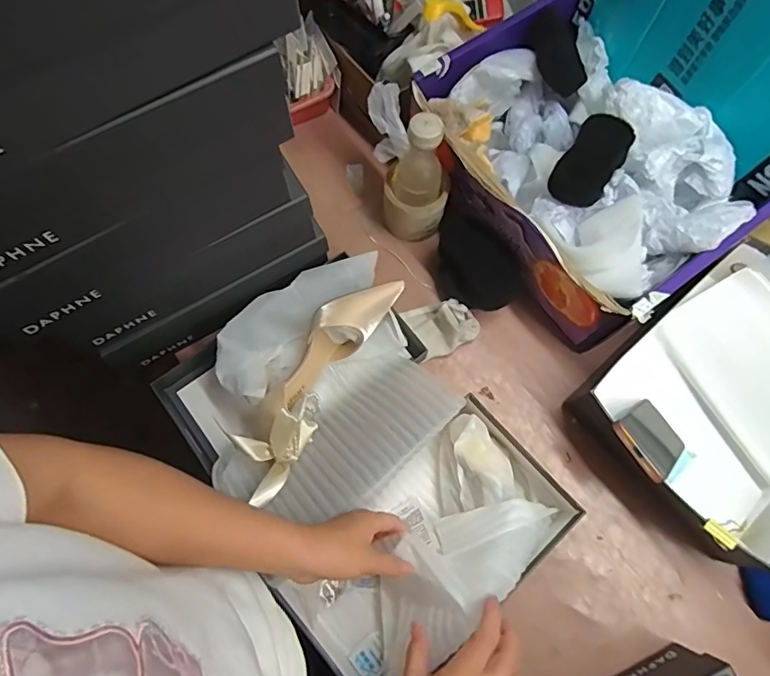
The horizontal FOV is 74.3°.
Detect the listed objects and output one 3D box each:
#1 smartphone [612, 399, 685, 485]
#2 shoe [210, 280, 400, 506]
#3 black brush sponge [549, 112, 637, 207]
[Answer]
[{"bbox_3d":[0.304,0.114,0.581,0.136,0.015,0.073,-11,66,-50],"label":"smartphone"},{"bbox_3d":[-0.085,0.048,0.613,0.070,0.100,0.281,29,75,9],"label":"shoe"},{"bbox_3d":[0.246,-0.209,0.609,0.064,0.043,0.120,32,76,10],"label":"black brush sponge"}]

